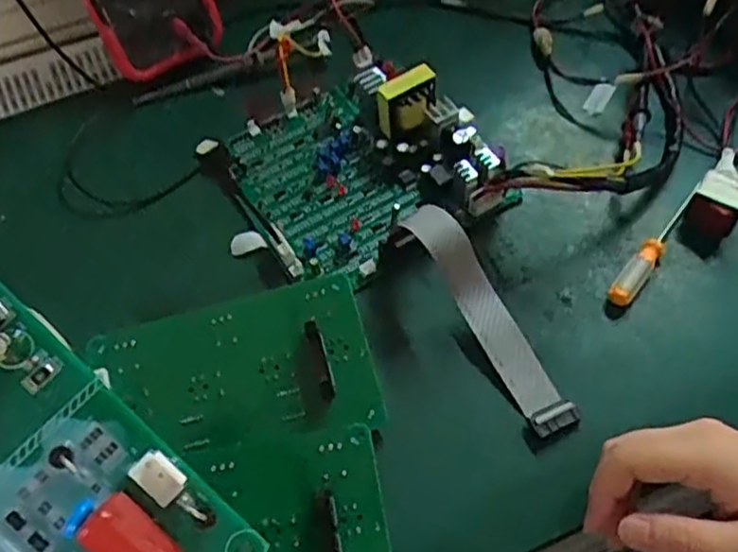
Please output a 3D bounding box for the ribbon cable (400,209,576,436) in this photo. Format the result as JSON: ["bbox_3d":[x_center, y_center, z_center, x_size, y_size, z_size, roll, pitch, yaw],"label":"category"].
[{"bbox_3d":[0.074,0.024,0.430,0.030,0.028,0.155,-31,88,-15],"label":"ribbon cable"}]

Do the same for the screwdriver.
[{"bbox_3d":[0.202,-0.027,0.475,0.015,0.010,0.130,34,65,24],"label":"screwdriver"}]

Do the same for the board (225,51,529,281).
[{"bbox_3d":[-0.009,-0.090,0.512,0.177,0.053,0.176,-24,57,-11],"label":"board"}]

